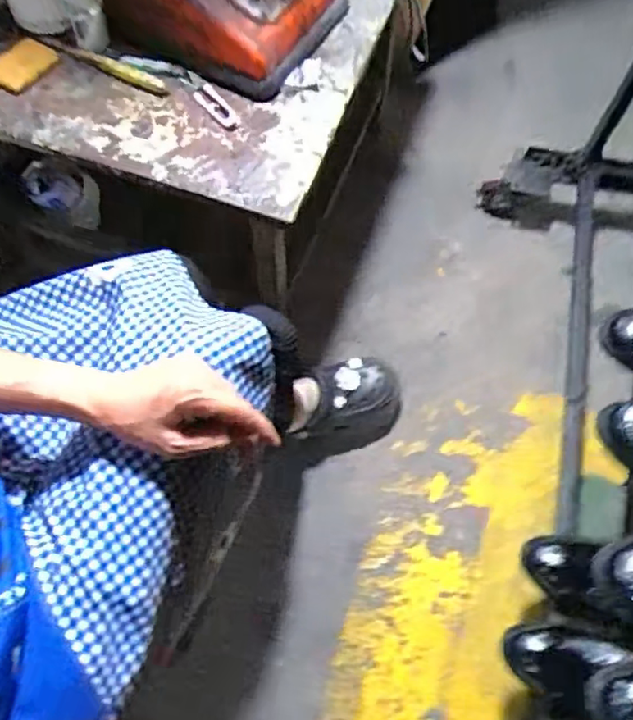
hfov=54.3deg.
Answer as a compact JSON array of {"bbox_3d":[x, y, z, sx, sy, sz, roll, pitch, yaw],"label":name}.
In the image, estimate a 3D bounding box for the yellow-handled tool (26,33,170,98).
[{"bbox_3d":[-0.251,-0.345,0.714,0.183,0.016,0.021,26,69,10],"label":"yellow-handled tool"}]

